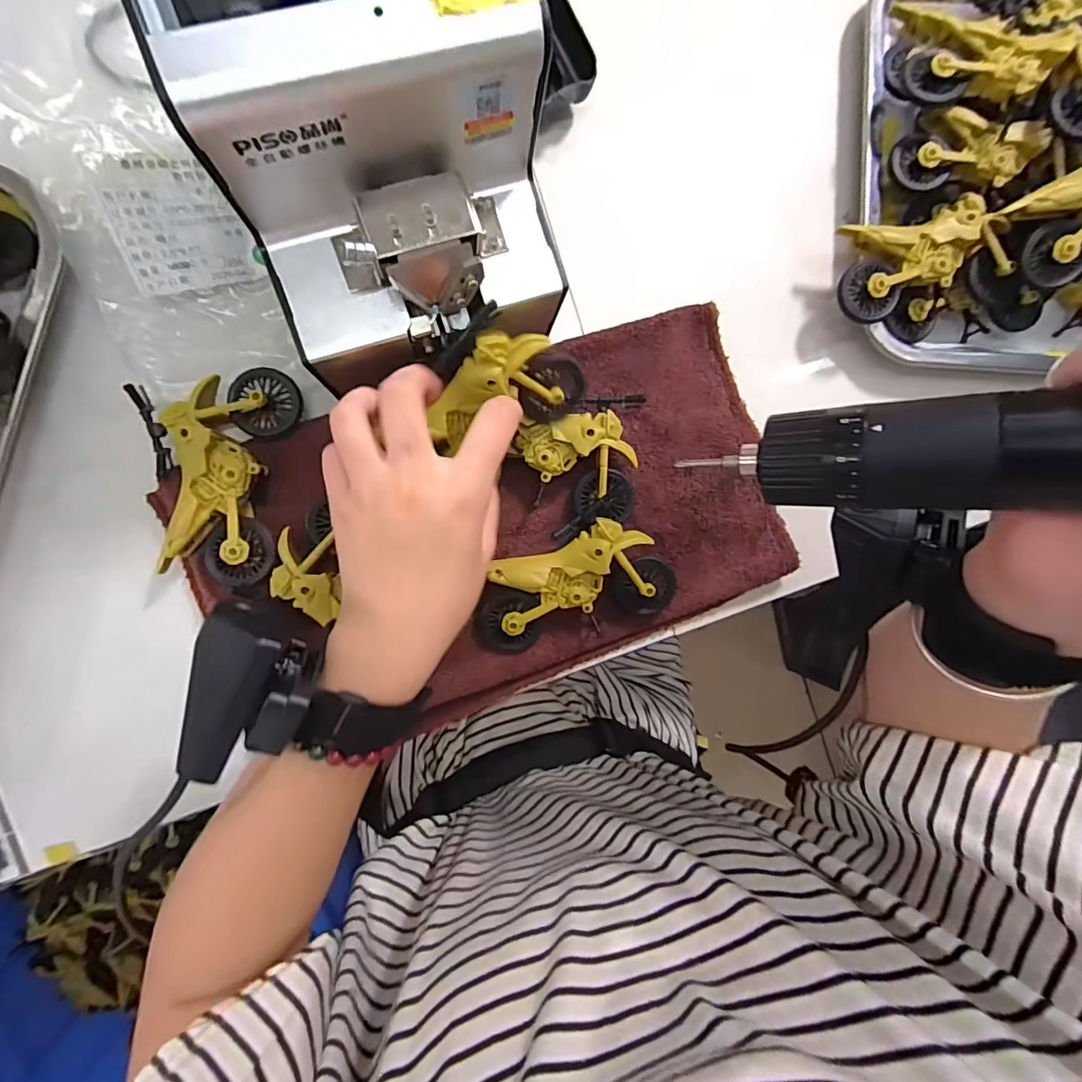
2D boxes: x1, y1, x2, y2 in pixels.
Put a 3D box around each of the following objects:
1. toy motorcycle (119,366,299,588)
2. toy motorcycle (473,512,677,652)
[{"bbox_3d":[-0.170,-0.035,0.274,0.080,0.025,0.111,-9,94,-9],"label":"toy motorcycle"},{"bbox_3d":[0.018,0.023,0.298,0.118,0.026,0.066,-15,94,-9],"label":"toy motorcycle"}]

